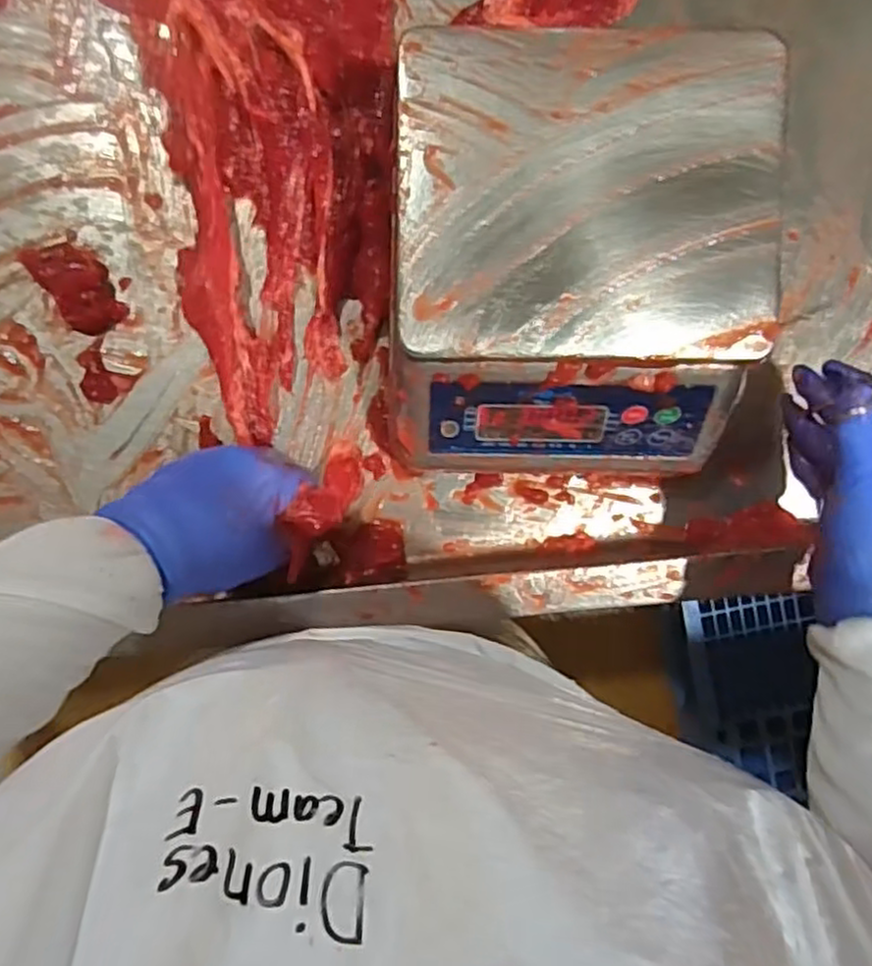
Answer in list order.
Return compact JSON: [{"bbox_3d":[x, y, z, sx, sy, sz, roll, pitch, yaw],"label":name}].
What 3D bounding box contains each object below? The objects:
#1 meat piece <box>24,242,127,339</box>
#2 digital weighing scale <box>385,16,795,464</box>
[{"bbox_3d":[-0.263,-0.147,0.516,0.042,0.013,0.079,-36,91,0],"label":"meat piece"},{"bbox_3d":[0.083,-0.135,0.460,0.231,0.118,0.252,2,94,-1],"label":"digital weighing scale"}]

